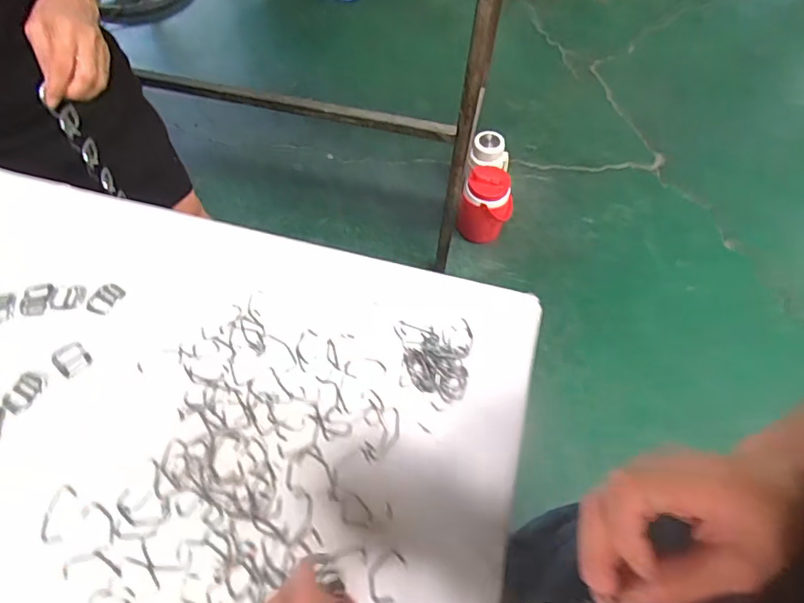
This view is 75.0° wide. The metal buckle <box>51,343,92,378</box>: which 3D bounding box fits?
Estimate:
[{"bbox_3d":[-0.285,0.049,0.450,0.025,0.004,0.028,-39,69,-22],"label":"metal buckle"}]

